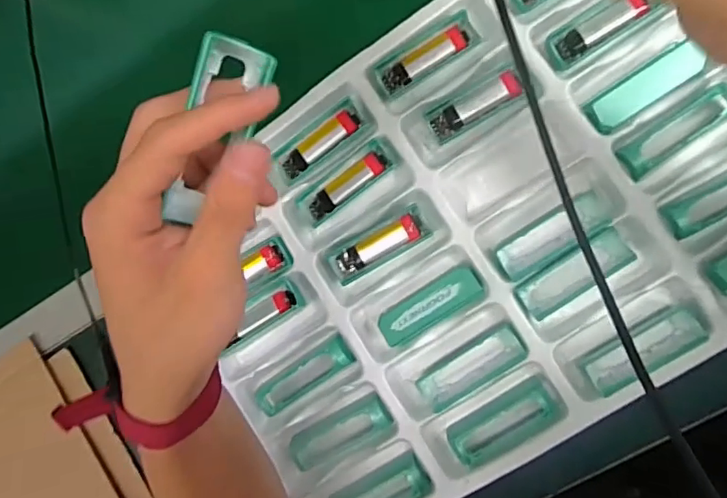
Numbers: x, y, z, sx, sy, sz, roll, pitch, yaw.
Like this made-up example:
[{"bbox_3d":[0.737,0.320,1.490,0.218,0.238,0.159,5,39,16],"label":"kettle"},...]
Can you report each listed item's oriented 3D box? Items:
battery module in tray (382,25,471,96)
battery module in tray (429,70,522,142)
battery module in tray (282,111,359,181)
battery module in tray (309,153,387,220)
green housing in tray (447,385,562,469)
[{"bbox_3d":[0.047,-0.144,0.419,0.071,0.007,0.019,-32,84,8],"label":"battery module in tray"},{"bbox_3d":[0.084,-0.107,0.412,0.070,0.013,0.018,-31,85,8],"label":"battery module in tray"},{"bbox_3d":[-0.034,-0.082,0.431,0.070,0.009,0.019,-36,84,8],"label":"battery module in tray"},{"bbox_3d":[-0.013,-0.049,0.428,0.071,0.010,0.017,-37,84,8],"label":"battery module in tray"},{"bbox_3d":[0.102,0.128,0.399,0.080,0.017,0.031,-31,85,8],"label":"green housing in tray"}]

